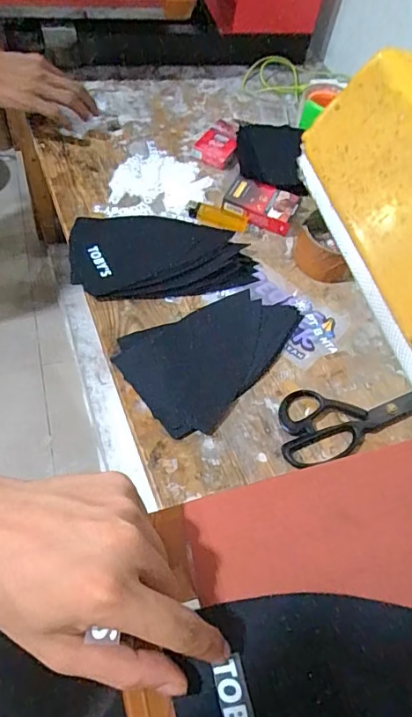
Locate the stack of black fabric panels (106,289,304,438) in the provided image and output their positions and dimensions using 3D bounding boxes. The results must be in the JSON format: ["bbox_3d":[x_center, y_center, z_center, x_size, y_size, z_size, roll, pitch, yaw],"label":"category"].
[{"bbox_3d":[0.016,-0.010,0.538,0.205,0.011,0.127,-31,67,-24],"label":"stack of black fabric panels"}]

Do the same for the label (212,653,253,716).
[{"bbox_3d":[0.016,0.181,0.248,0.016,0.004,0.051,-7,59,-14],"label":"label"}]

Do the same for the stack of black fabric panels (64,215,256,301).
[{"bbox_3d":[-0.053,-0.127,0.596,0.212,0.012,0.128,-4,59,-10],"label":"stack of black fabric panels"}]

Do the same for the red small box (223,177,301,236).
[{"bbox_3d":[0.075,-0.207,0.654,0.092,0.023,0.063,21,58,6],"label":"red small box"}]

